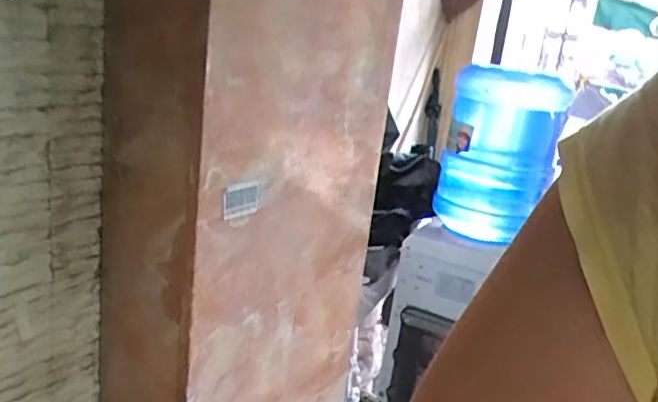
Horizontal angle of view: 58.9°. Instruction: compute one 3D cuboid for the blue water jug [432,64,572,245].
[{"bbox_3d":[0.385,-0.103,1.329,0.248,0.360,0.244,10,16,15],"label":"blue water jug"}]

